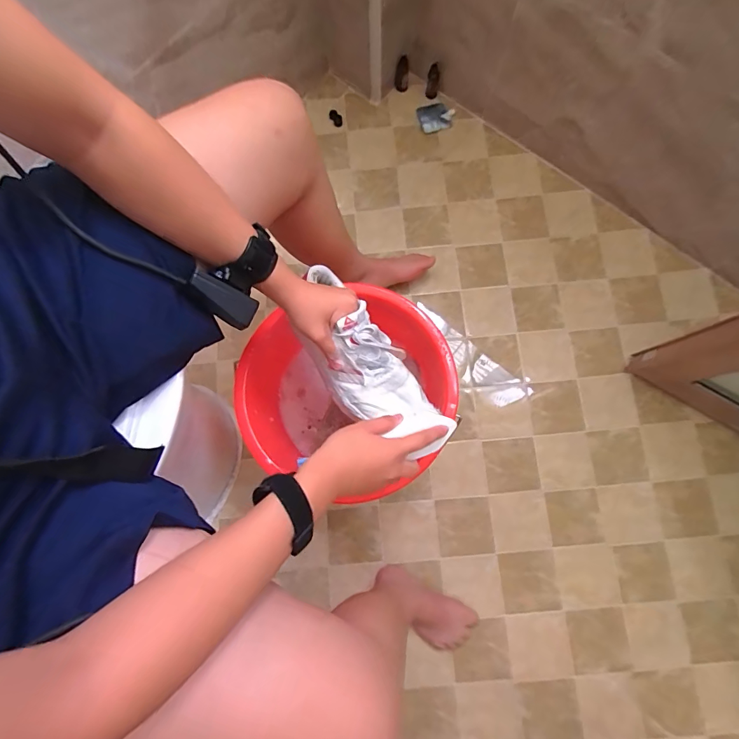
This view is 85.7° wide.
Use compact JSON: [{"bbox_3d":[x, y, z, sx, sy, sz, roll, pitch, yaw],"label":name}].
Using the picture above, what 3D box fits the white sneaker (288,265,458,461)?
[{"bbox_3d":[-0.007,-0.006,0.467,0.090,0.082,0.249,-34,80,-6],"label":"white sneaker"}]

